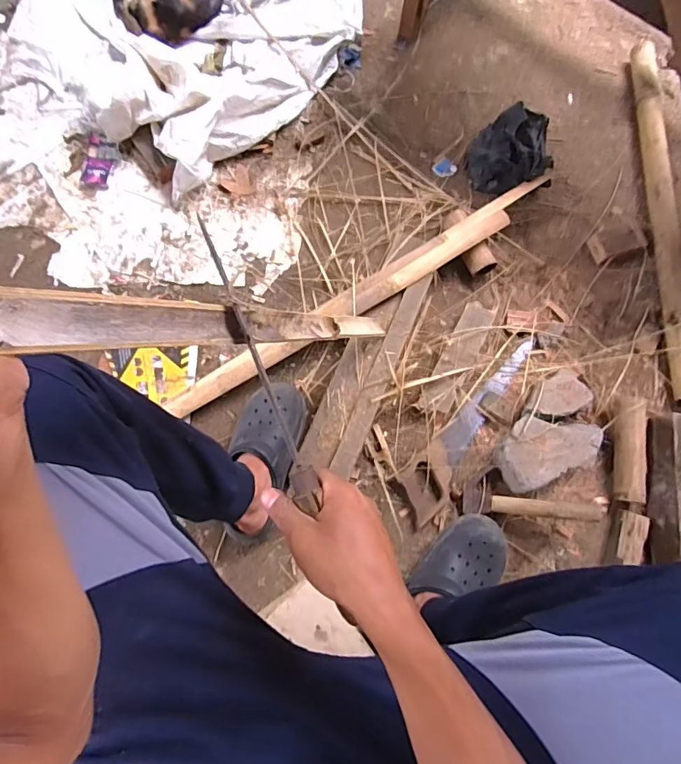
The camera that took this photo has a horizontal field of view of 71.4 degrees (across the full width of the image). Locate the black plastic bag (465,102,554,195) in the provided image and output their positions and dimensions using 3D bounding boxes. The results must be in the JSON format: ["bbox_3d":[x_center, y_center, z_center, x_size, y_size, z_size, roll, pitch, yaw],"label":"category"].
[{"bbox_3d":[0.354,-0.470,0.973,0.169,0.105,0.168,13,75,1],"label":"black plastic bag"}]

